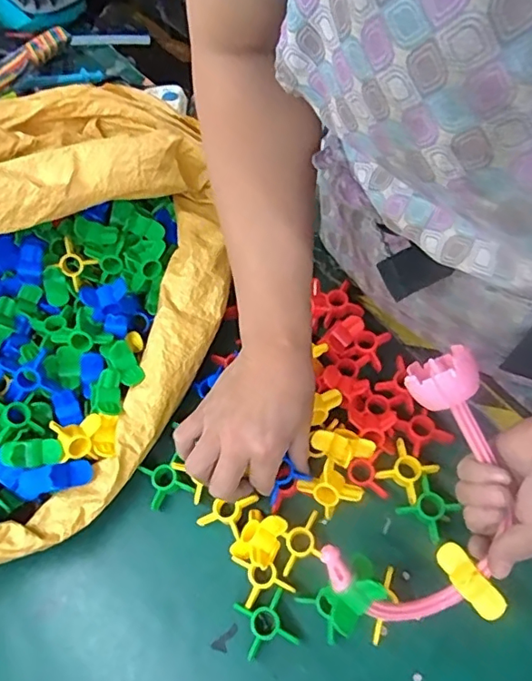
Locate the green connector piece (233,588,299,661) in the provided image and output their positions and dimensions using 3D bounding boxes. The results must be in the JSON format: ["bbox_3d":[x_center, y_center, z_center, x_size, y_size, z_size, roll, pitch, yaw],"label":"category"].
[{"bbox_3d":[0.000,0.229,0.437,0.041,0.023,0.041,-19,63,-2],"label":"green connector piece"}]

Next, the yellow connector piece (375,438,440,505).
[{"bbox_3d":[0.128,0.120,0.494,0.041,0.026,0.042,33,72,21],"label":"yellow connector piece"}]

